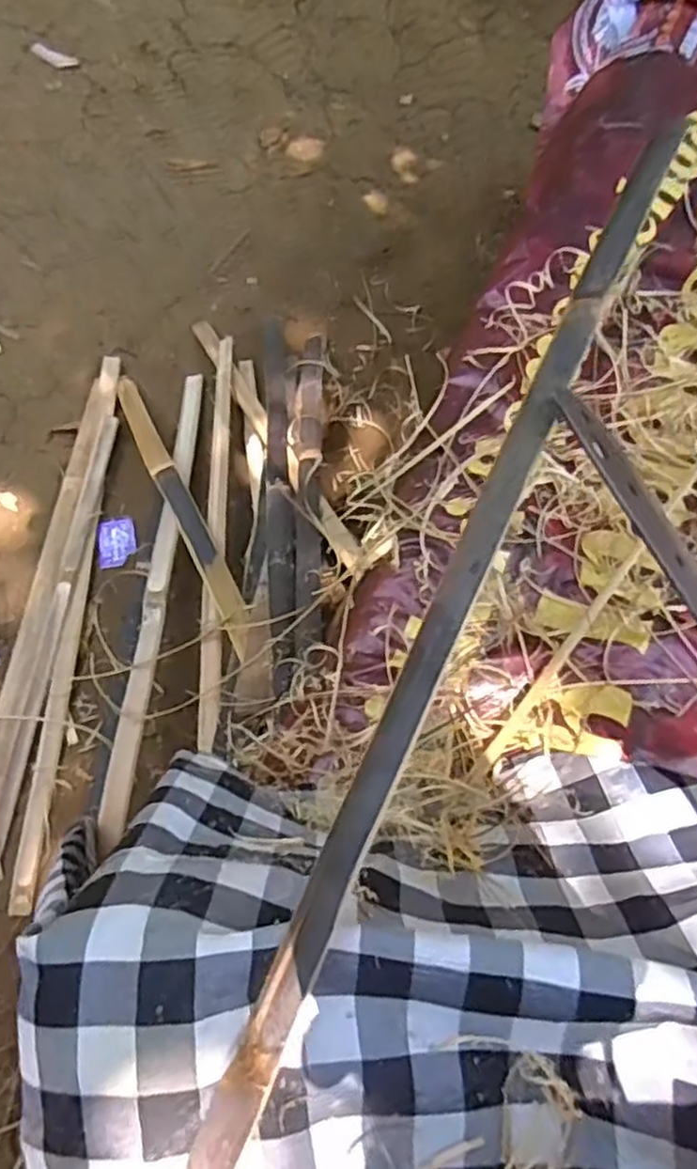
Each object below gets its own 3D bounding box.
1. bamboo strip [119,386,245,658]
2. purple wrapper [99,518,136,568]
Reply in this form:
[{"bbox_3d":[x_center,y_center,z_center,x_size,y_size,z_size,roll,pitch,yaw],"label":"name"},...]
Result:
[{"bbox_3d":[-0.255,-0.128,1.097,0.039,0.020,0.592,-24,55,-12],"label":"bamboo strip"},{"bbox_3d":[-0.375,-0.070,1.184,0.059,0.006,0.083,-8,69,-6],"label":"purple wrapper"}]

